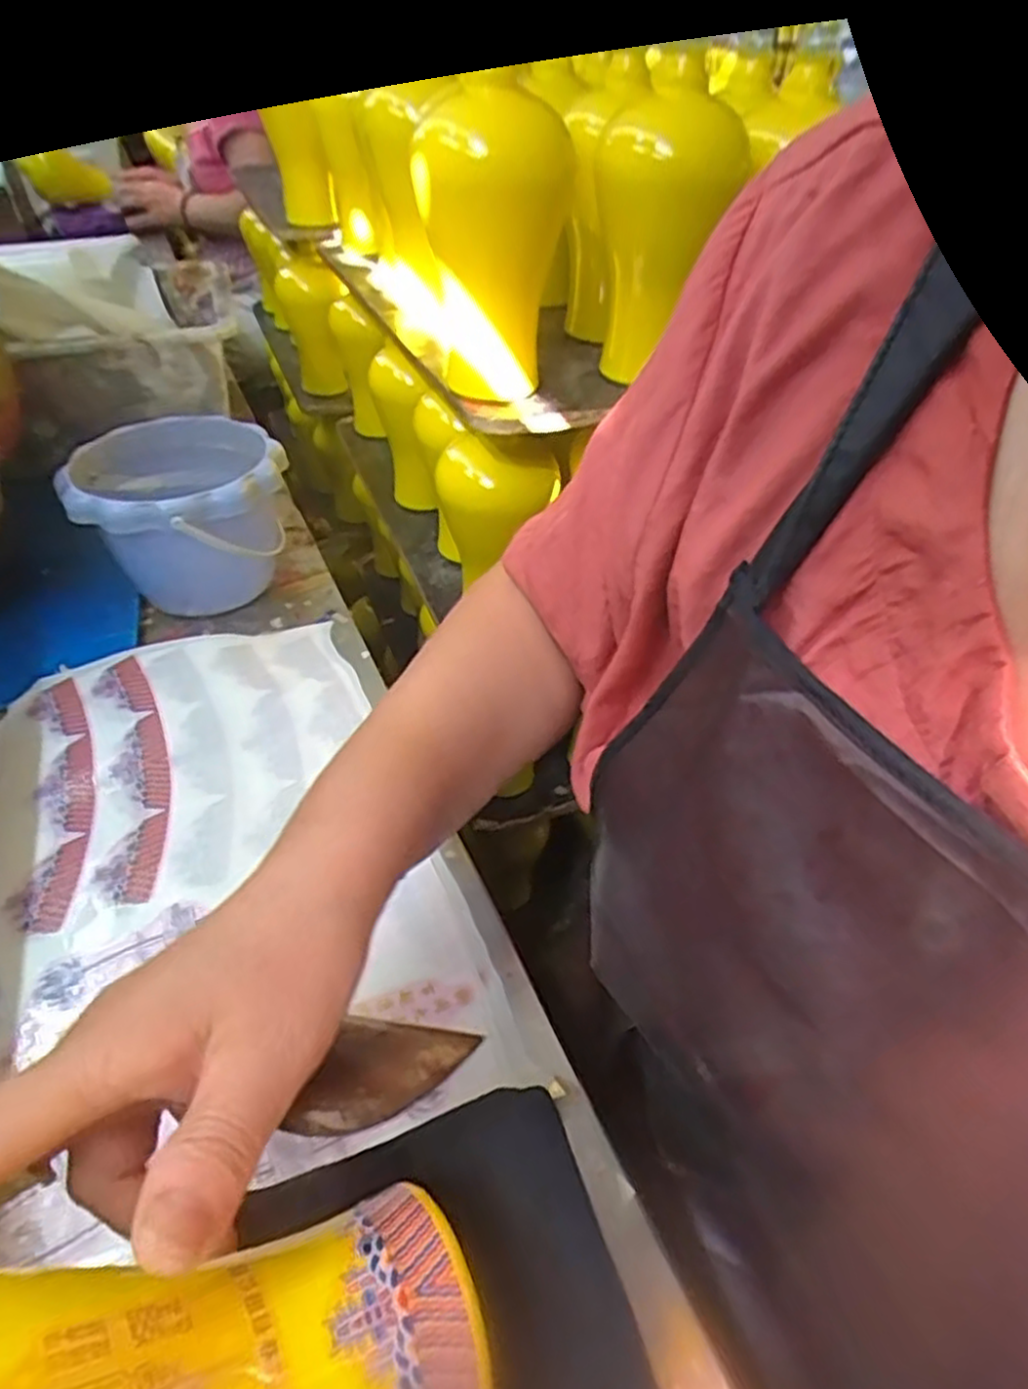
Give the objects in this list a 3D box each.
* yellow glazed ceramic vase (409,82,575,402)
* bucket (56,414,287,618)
[{"bbox_3d":[-0.012,-0.297,0.504,0.089,0.173,0.103,4,40,2],"label":"yellow glazed ceramic vase"},{"bbox_3d":[-0.260,-0.141,0.593,0.150,0.108,0.163,-19,47,-21],"label":"bucket"}]

